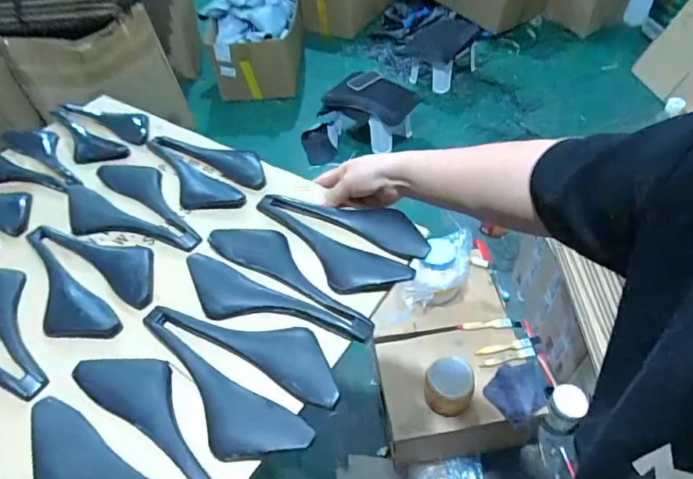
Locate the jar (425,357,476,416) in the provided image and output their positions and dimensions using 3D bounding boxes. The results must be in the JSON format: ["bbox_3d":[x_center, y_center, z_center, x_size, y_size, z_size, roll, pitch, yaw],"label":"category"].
[{"bbox_3d":[0.225,0.324,0.977,0.098,0.118,0.090,-3,49,3],"label":"jar"}]

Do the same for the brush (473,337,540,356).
[{"bbox_3d":[0.400,0.260,1.083,0.167,0.011,0.026,-10,49,-3],"label":"brush"}]

